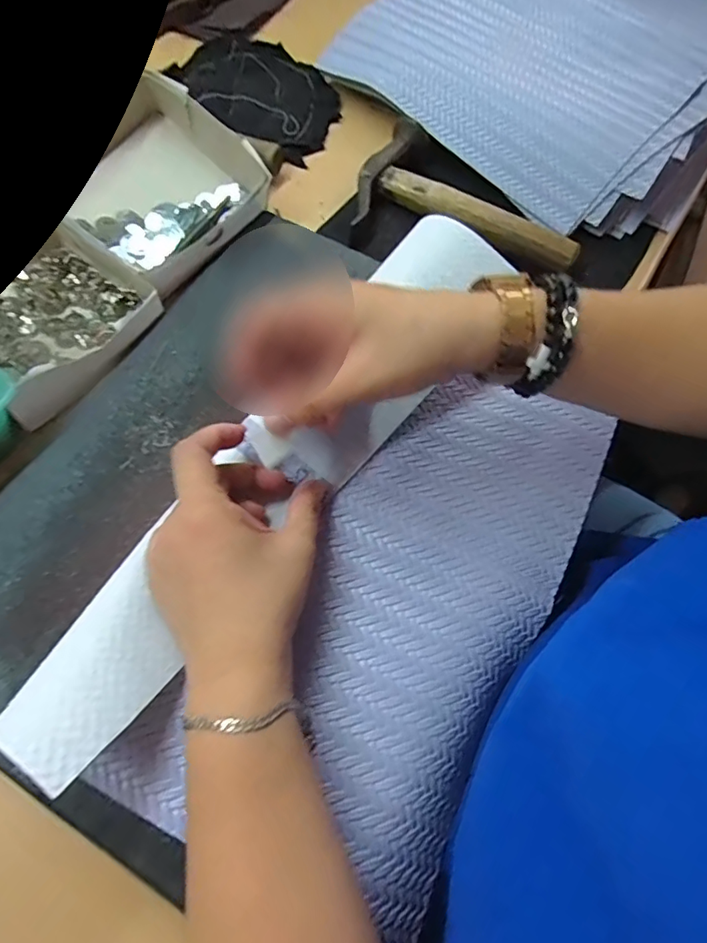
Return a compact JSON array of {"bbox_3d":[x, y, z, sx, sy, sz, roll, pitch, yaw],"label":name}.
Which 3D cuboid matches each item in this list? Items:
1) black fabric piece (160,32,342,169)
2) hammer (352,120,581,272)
[{"bbox_3d":[-0.090,-0.381,0.514,0.183,0.018,0.120,40,70,13],"label":"black fabric piece"},{"bbox_3d":[0.103,-0.233,0.445,0.195,0.021,0.105,25,67,8],"label":"hammer"}]

